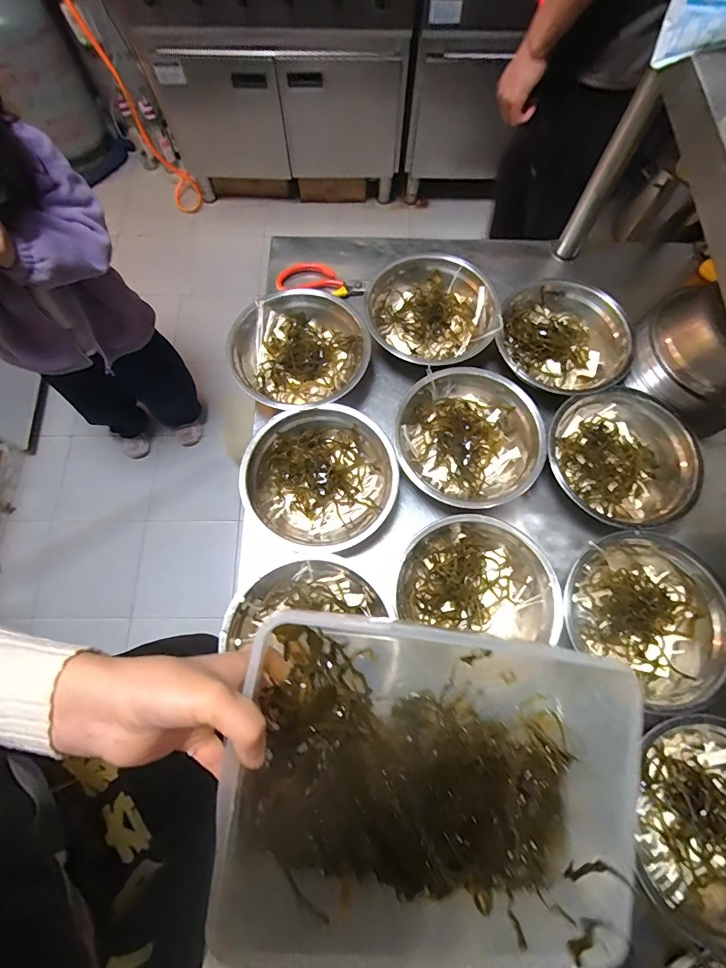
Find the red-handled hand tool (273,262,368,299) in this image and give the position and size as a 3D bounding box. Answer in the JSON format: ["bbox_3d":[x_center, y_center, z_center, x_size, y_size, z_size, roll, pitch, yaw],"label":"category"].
[{"bbox_3d":[-0.066,-0.323,0.673,0.141,0.019,0.053,2,72,0],"label":"red-handled hand tool"}]

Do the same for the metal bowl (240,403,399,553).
[{"bbox_3d":[-0.050,-0.006,0.554,0.186,0.064,0.186,0,72,-1],"label":"metal bowl"}]

